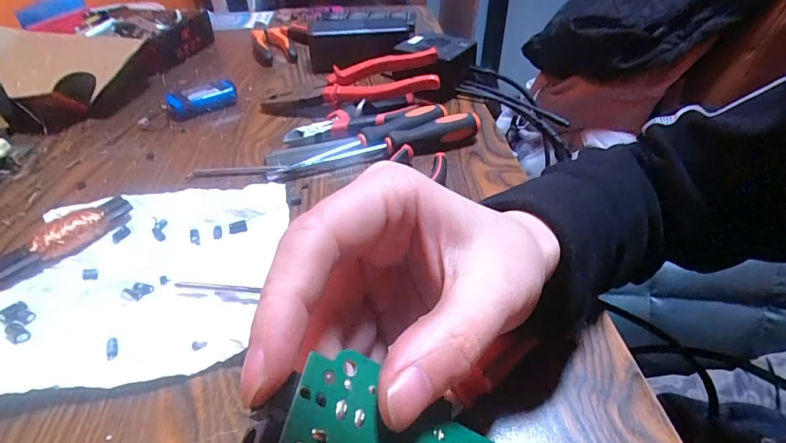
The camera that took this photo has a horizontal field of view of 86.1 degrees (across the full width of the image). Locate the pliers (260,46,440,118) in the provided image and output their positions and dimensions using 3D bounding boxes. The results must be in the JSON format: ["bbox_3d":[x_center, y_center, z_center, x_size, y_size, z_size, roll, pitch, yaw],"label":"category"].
[{"bbox_3d":[-0.048,-0.142,0.454,0.199,0.037,0.052,-13,39,10],"label":"pliers"}]

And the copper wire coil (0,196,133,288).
[{"bbox_3d":[-0.231,0.011,0.295,0.024,0.020,0.090,28,47,28],"label":"copper wire coil"}]

